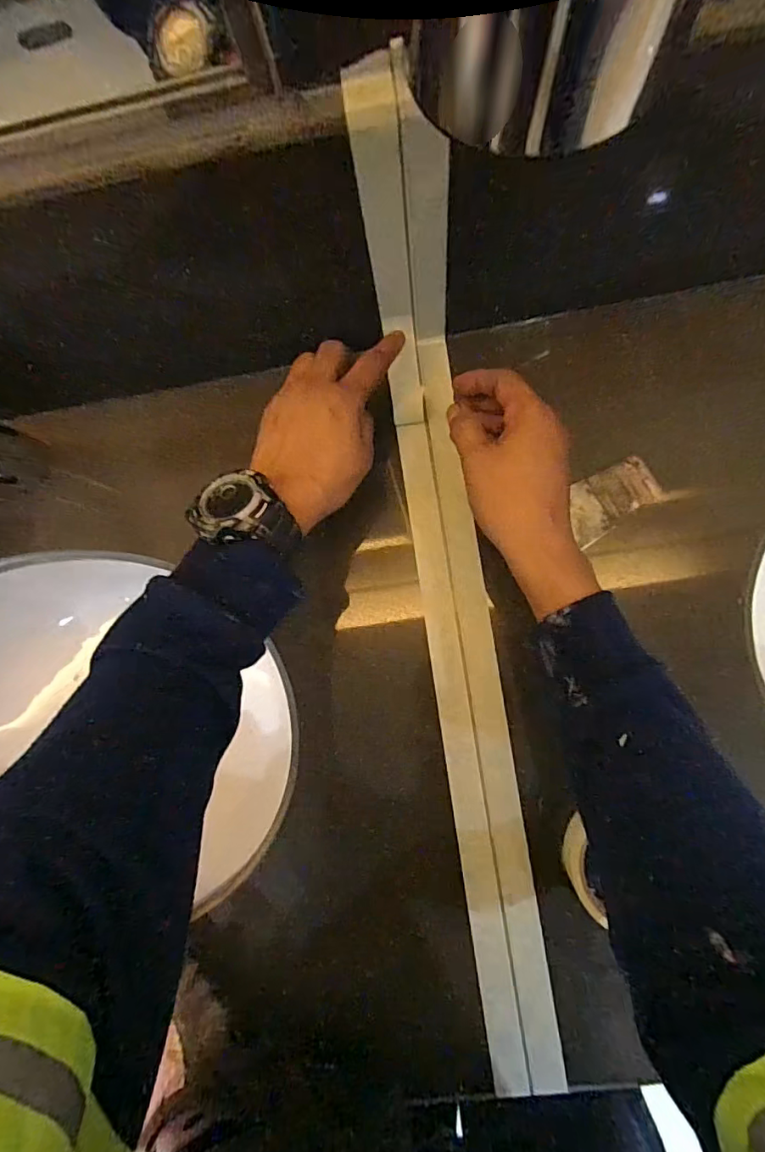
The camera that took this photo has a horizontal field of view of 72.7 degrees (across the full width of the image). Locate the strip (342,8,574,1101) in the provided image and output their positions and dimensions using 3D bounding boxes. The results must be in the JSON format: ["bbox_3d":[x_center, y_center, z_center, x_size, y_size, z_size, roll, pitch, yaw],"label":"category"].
[{"bbox_3d":[0.058,0.059,0.370,0.057,0.191,0.613,-9,95,5],"label":"strip"}]

